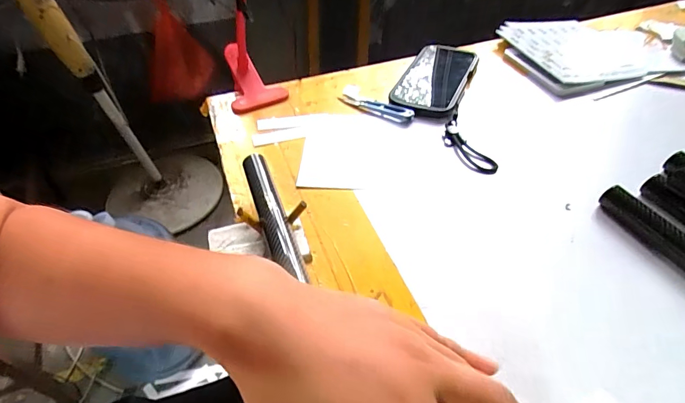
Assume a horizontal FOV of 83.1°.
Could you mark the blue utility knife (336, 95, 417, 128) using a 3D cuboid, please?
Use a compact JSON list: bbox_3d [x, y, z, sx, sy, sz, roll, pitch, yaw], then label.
[{"bbox_3d":[0.040,-0.118,0.479,0.101,0.012,0.019,24,52,23],"label":"blue utility knife"}]

